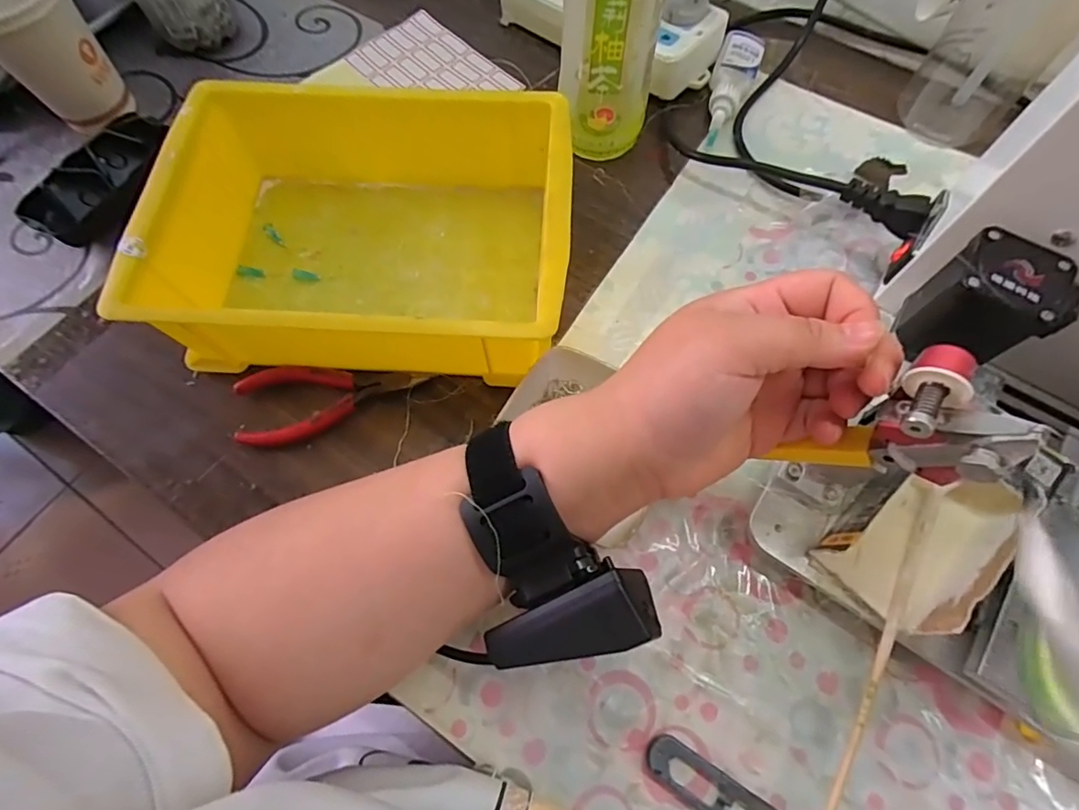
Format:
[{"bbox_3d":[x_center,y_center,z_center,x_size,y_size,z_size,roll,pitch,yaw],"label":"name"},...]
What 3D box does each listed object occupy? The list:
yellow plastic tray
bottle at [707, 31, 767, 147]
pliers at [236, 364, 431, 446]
[{"bbox_3d":[-0.103,-0.109,0.336,0.240,0.079,0.179,4,68,2],"label":"yellow plastic tray"},{"bbox_3d":[0.149,-0.250,0.419,0.032,0.024,0.107,21,70,9],"label":"bottle"},{"bbox_3d":[-0.129,-0.003,0.328,0.111,0.015,0.046,-9,68,-3],"label":"pliers"}]

